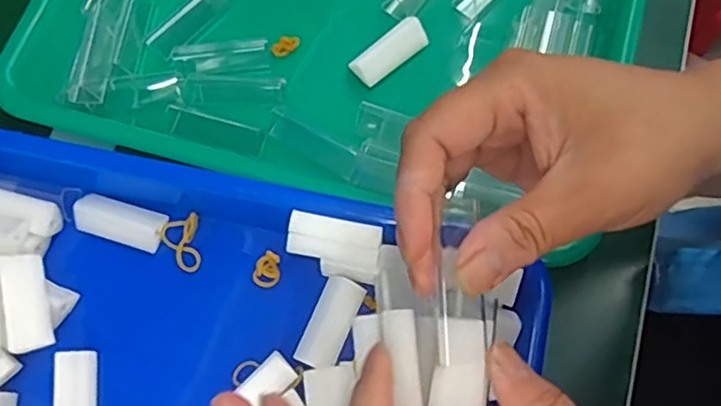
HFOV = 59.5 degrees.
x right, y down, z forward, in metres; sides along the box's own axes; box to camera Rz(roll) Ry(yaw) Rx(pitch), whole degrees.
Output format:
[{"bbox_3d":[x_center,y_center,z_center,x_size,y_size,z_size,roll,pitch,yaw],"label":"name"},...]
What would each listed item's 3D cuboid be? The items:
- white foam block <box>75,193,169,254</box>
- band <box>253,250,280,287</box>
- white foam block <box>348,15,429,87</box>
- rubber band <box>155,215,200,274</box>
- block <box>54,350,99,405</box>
[{"bbox_3d":[-0.127,0.009,0.334,0.046,0.015,0.022,16,72,8],"label":"white foam block"},{"bbox_3d":[-0.048,0.034,0.325,0.013,0.004,0.018,10,72,6],"label":"band"},{"bbox_3d":[0.018,-0.087,0.362,0.047,0.011,0.017,-38,74,-10],"label":"white foam block"},{"bbox_3d":[-0.091,0.019,0.332,0.023,0.009,0.028,-39,74,-11],"label":"rubber band"},{"bbox_3d":[-0.136,0.094,0.304,0.015,0.017,0.045,-9,71,-1],"label":"block"}]

